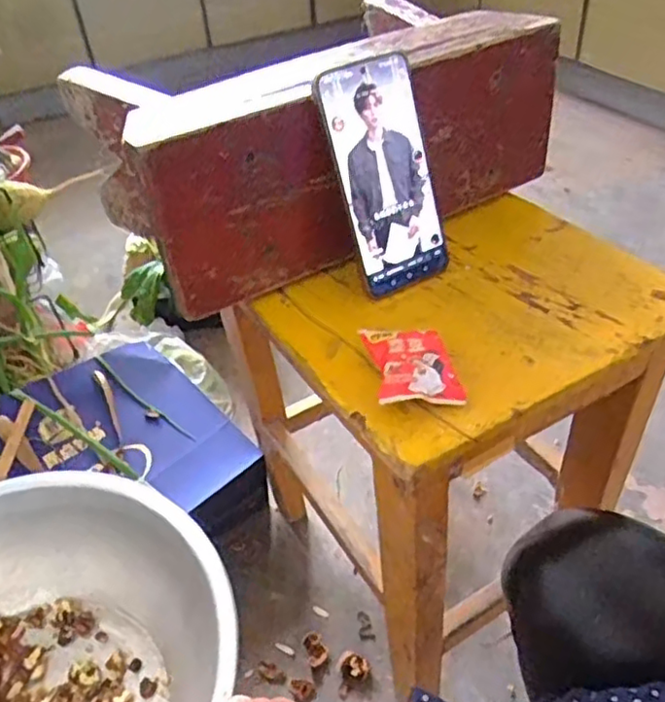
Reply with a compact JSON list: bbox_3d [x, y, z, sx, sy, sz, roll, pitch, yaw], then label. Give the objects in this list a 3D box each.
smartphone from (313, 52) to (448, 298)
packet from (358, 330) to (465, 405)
[{"bbox_3d":[0.040,-0.124,0.468,0.077,0.160,0.007,-23,24,-18],"label":"smartphone"},{"bbox_3d":[0.052,0.011,0.421,0.052,0.025,0.064,-8,42,-4],"label":"packet"}]

